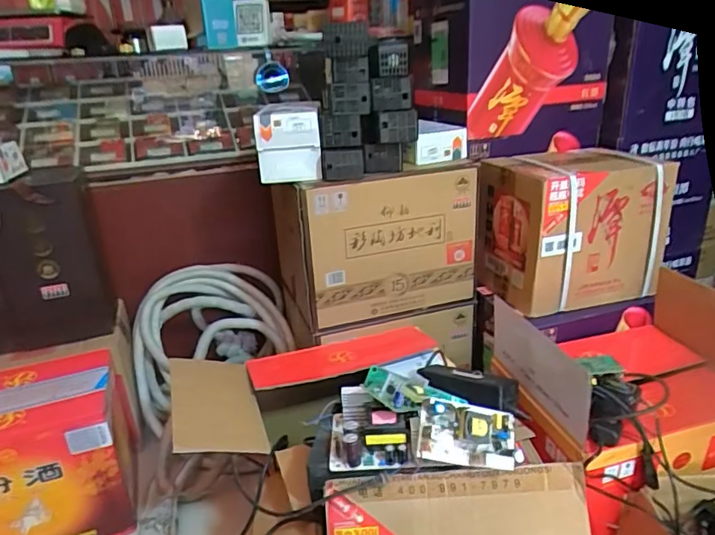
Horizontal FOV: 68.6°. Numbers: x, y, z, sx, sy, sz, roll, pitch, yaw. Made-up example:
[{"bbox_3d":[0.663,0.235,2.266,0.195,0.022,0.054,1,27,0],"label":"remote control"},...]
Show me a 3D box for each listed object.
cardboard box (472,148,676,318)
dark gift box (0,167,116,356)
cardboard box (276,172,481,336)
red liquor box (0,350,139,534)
[{"bbox_3d":[0.454,-0.087,1.131,0.326,0.285,0.230,-9,23,-14],"label":"cardboard box"},{"bbox_3d":[-0.731,-0.002,1.112,0.371,0.350,0.138,-4,23,-3],"label":"dark gift box"},{"bbox_3d":[0.038,-0.076,1.190,0.397,0.302,0.258,-8,23,-12],"label":"cardboard box"},{"bbox_3d":[-0.626,0.367,1.025,0.321,0.274,0.243,-11,24,-18],"label":"red liquor box"}]

